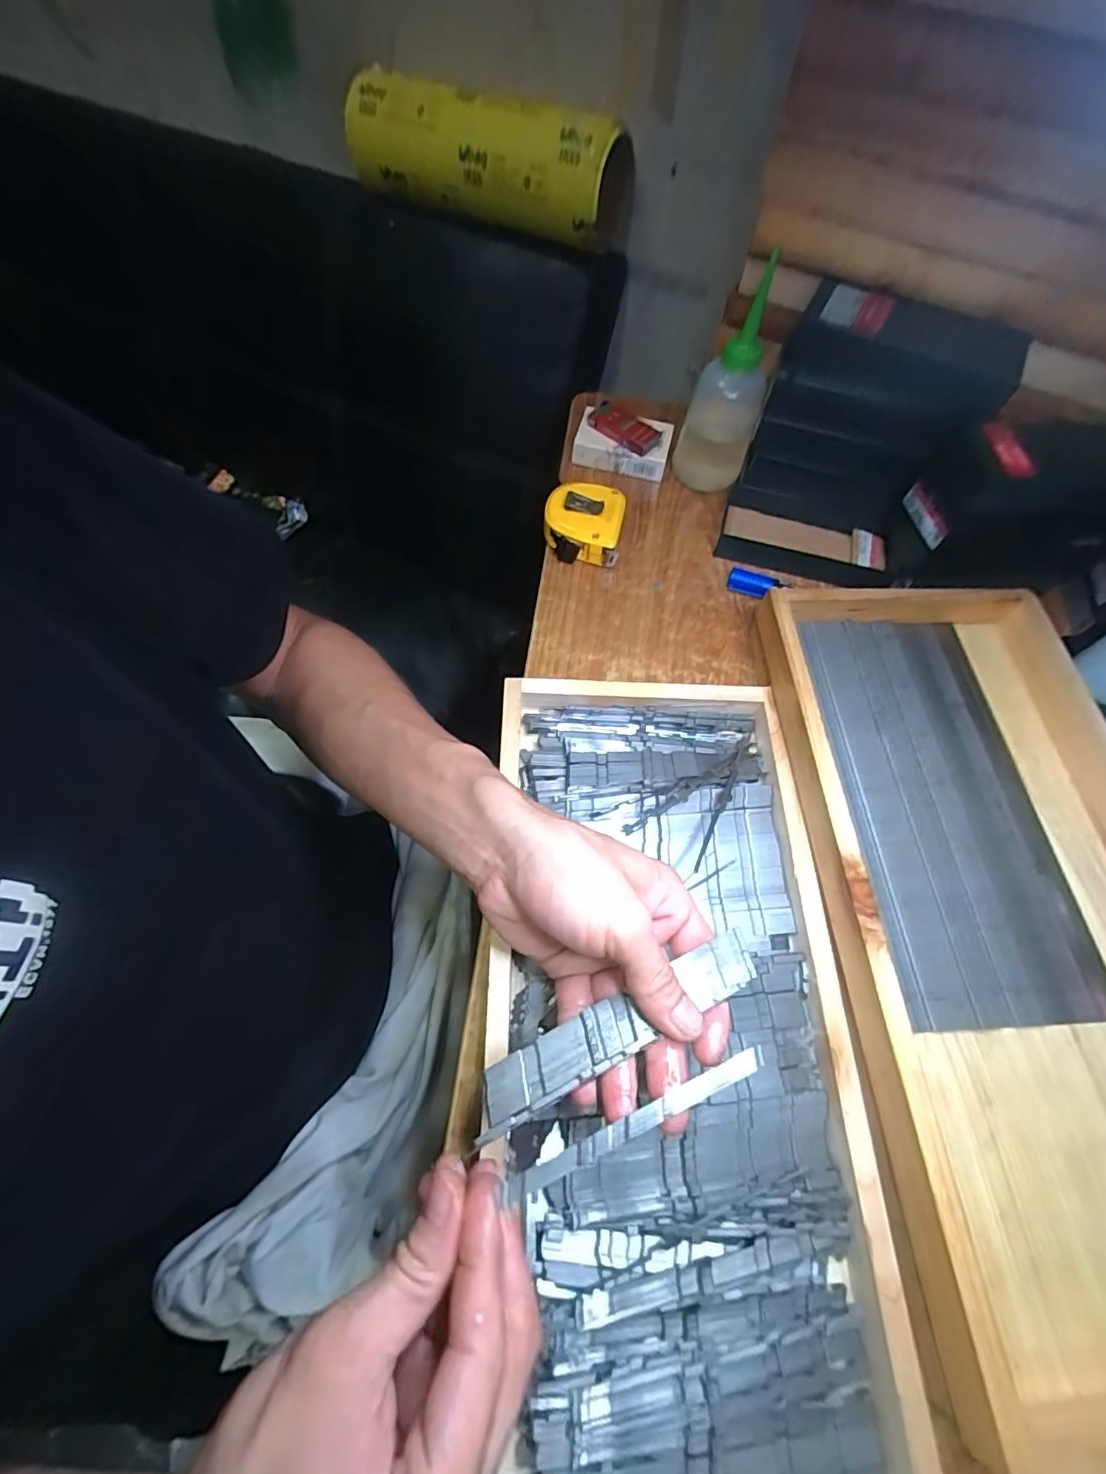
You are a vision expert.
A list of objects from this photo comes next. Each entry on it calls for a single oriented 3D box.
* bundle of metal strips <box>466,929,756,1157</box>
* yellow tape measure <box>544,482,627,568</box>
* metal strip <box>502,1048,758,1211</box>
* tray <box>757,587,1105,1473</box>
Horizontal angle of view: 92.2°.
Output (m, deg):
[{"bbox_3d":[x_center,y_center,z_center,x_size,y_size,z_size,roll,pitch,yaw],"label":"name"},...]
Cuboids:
[{"bbox_3d":[0.031,0.137,0.250,0.147,0.012,0.024,-23,69,-14],"label":"bundle of metal strips"},{"bbox_3d":[0.026,-0.183,0.457,0.064,0.030,0.065,9,65,2],"label":"yellow tape measure"},{"bbox_3d":[0.036,0.162,0.224,0.114,0.005,0.008,-20,68,-12],"label":"metal strip"},{"bbox_3d":[0.259,0.093,0.307,0.206,0.049,0.420,-3,67,-2],"label":"tray"}]

